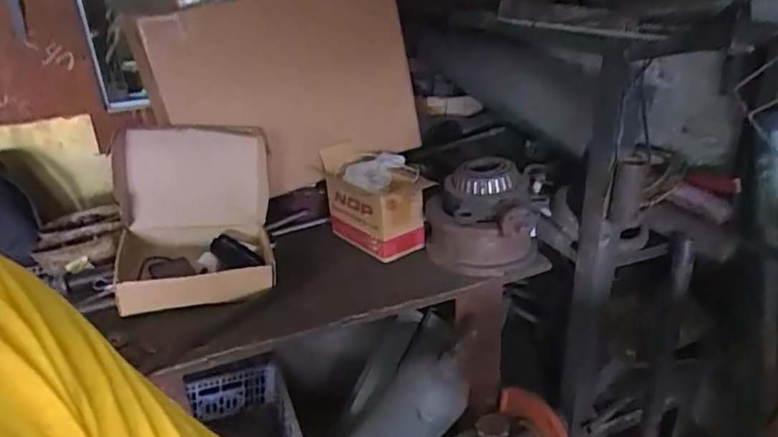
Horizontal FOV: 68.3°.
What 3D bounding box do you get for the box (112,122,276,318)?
[{"bbox_3d":[-0.373,-0.001,1.082,0.288,0.281,0.217,-5,27,-5],"label":"box"}]

